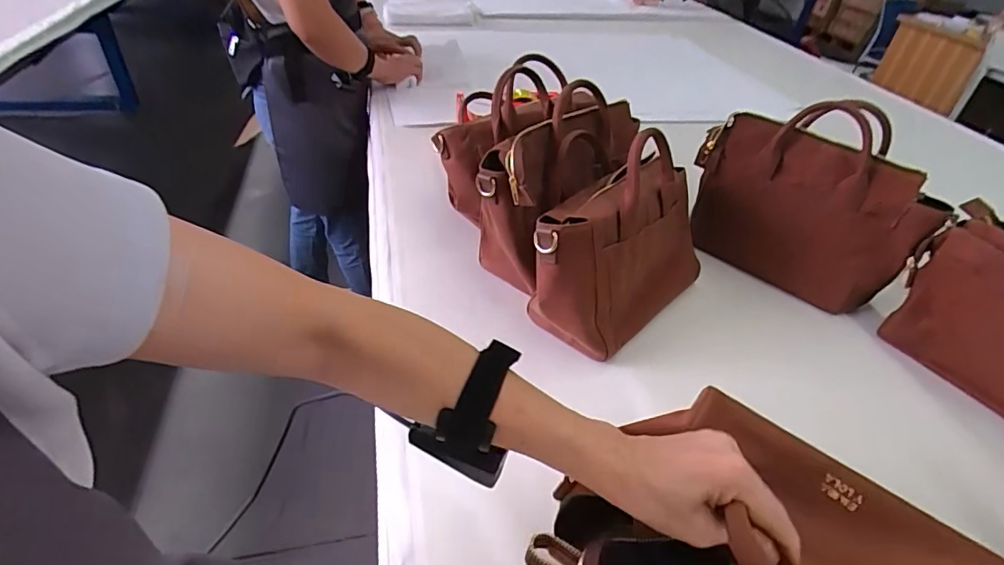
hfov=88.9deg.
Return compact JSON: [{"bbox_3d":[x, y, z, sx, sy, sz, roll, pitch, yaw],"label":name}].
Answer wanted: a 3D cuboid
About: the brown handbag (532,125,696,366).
[{"bbox_3d":[0.150,-0.051,0.622,0.121,0.171,0.287,32,48,31],"label":"brown handbag"}]

